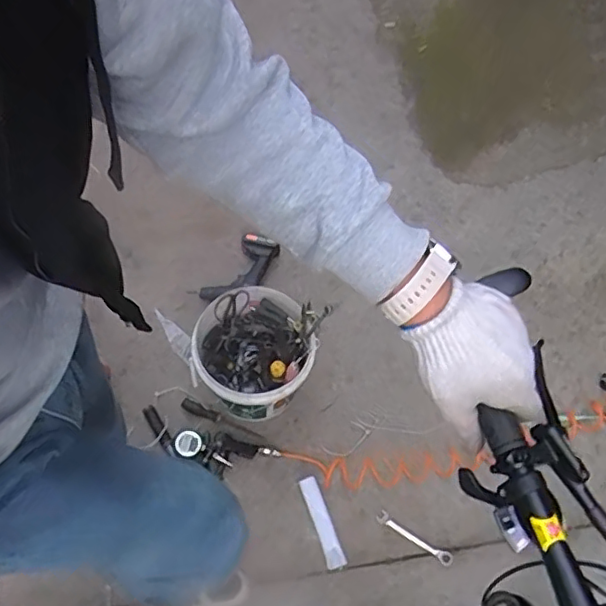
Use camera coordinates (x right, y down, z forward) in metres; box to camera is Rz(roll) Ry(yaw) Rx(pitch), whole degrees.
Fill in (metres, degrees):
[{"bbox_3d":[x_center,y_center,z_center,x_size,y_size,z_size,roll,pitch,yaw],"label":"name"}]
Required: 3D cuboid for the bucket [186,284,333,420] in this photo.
[{"bbox_3d":[-0.115,0.131,1.398,0.260,0.261,0.260,1,64,-3],"label":"bucket"}]

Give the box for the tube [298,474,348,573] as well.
[{"bbox_3d":[0.043,0.512,1.386,0.040,0.038,0.207,-17,67,-14],"label":"tube"}]

